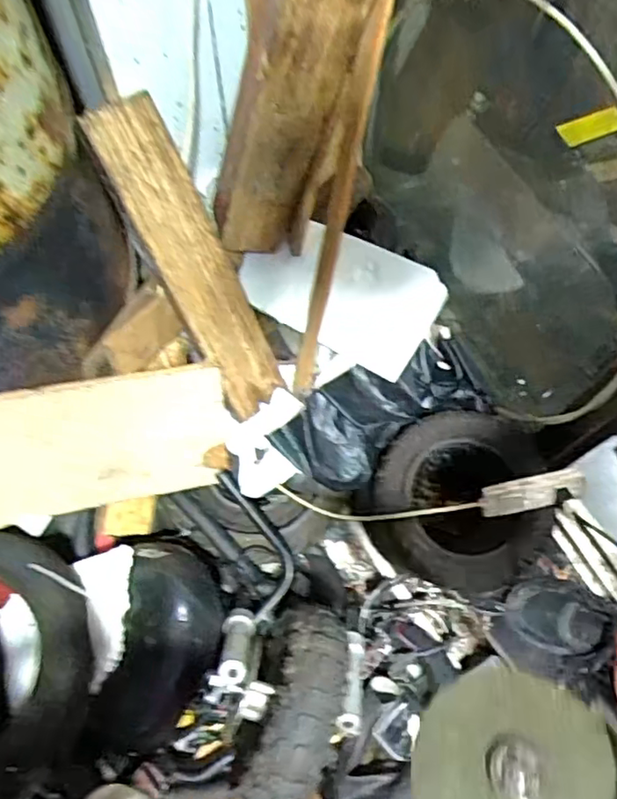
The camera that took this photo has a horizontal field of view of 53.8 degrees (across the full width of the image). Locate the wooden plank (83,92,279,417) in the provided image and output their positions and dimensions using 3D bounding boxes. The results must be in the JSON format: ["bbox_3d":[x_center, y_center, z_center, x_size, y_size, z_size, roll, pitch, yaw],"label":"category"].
[{"bbox_3d":[-0.163,-0.182,0.880,0.107,0.041,0.473,-29,116,-8],"label":"wooden plank"}]

